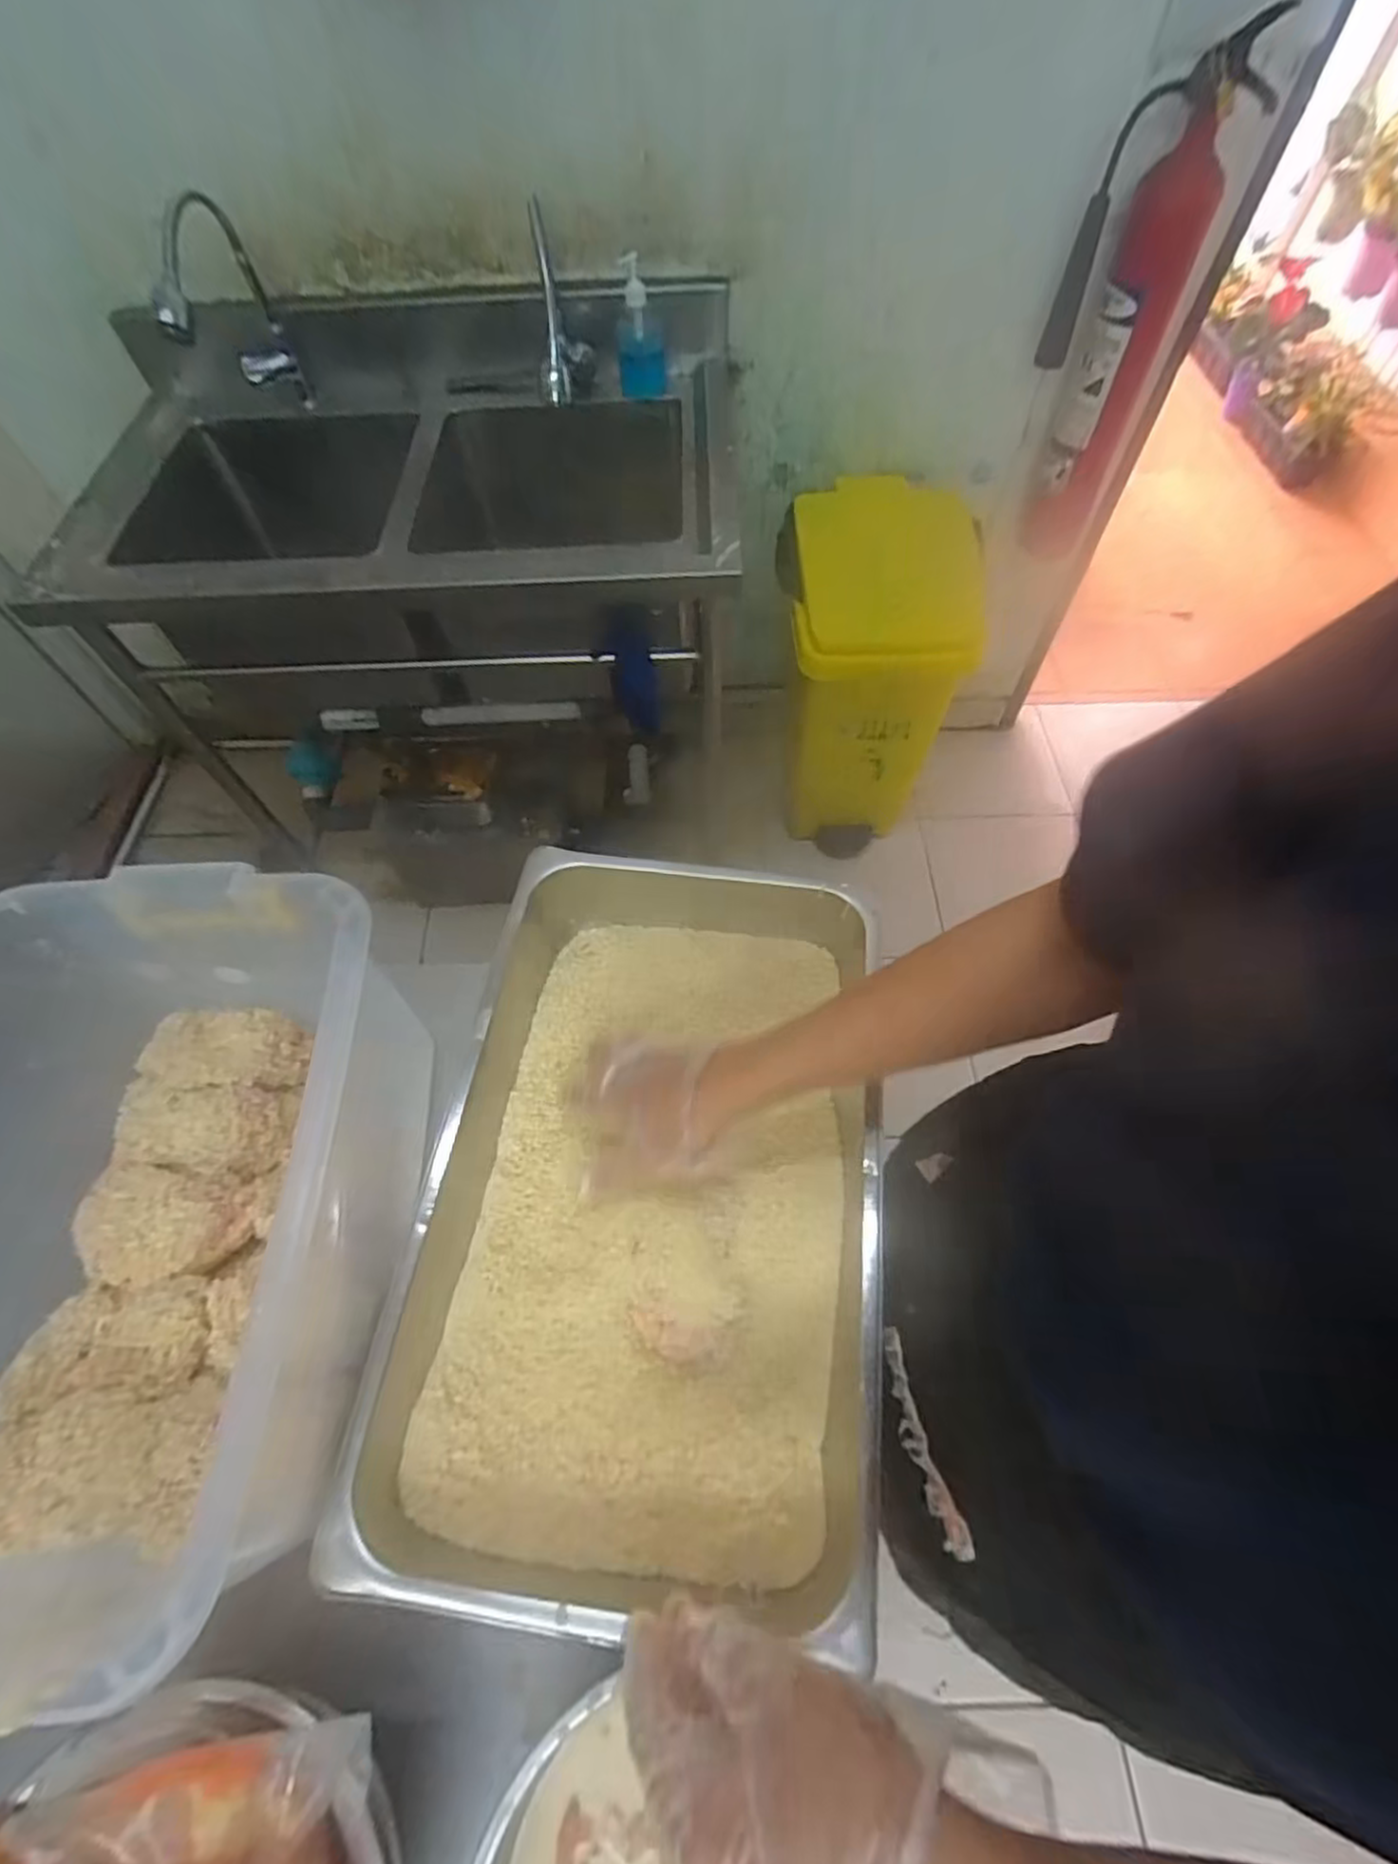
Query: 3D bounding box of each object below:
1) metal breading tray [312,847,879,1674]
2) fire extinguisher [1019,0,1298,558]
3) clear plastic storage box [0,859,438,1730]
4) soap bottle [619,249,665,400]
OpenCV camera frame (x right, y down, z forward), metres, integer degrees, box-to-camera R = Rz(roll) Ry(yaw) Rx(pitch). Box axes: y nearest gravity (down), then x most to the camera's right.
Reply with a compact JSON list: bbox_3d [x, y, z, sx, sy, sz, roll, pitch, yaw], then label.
[{"bbox_3d":[-0.040,0.182,0.568,0.353,0.089,0.521,4,60,3],"label":"metal breading tray"},{"bbox_3d":[0.650,-0.946,1.166,0.181,0.646,0.188,20,62,12],"label":"fire extinguisher"},{"bbox_3d":[-0.369,0.196,0.482,0.277,0.207,0.418,-1,60,0],"label":"clear plastic storage box"},{"bbox_3d":[-0.092,-0.951,1.128,0.073,0.180,0.044,-2,60,0],"label":"soap bottle"}]

